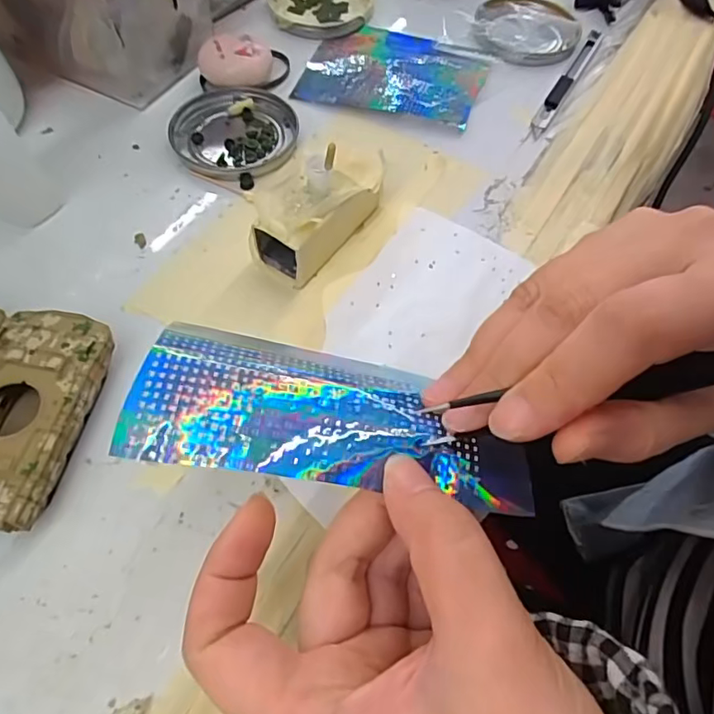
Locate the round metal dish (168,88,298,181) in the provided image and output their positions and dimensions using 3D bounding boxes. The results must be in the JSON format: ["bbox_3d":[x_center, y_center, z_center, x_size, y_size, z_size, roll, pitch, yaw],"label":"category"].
[{"bbox_3d":[-0.079,-0.144,0.350,0.079,0.007,0.079,1,60,-1],"label":"round metal dish"}]

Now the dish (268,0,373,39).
[{"bbox_3d":[-0.028,-0.282,0.431,0.077,0.010,0.089,1,60,-1],"label":"dish"}]

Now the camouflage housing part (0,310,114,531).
[{"bbox_3d":[-0.143,0.025,0.239,0.050,0.026,0.096,8,60,3],"label":"camouflage housing part"}]

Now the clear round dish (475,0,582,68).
[{"bbox_3d":[0.129,-0.251,0.416,0.076,0.009,0.085,10,60,4],"label":"clear round dish"}]

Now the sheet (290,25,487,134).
[{"bbox_3d":[0.026,-0.205,0.389,0.122,0.007,0.100,13,60,6],"label":"sheet"}]

